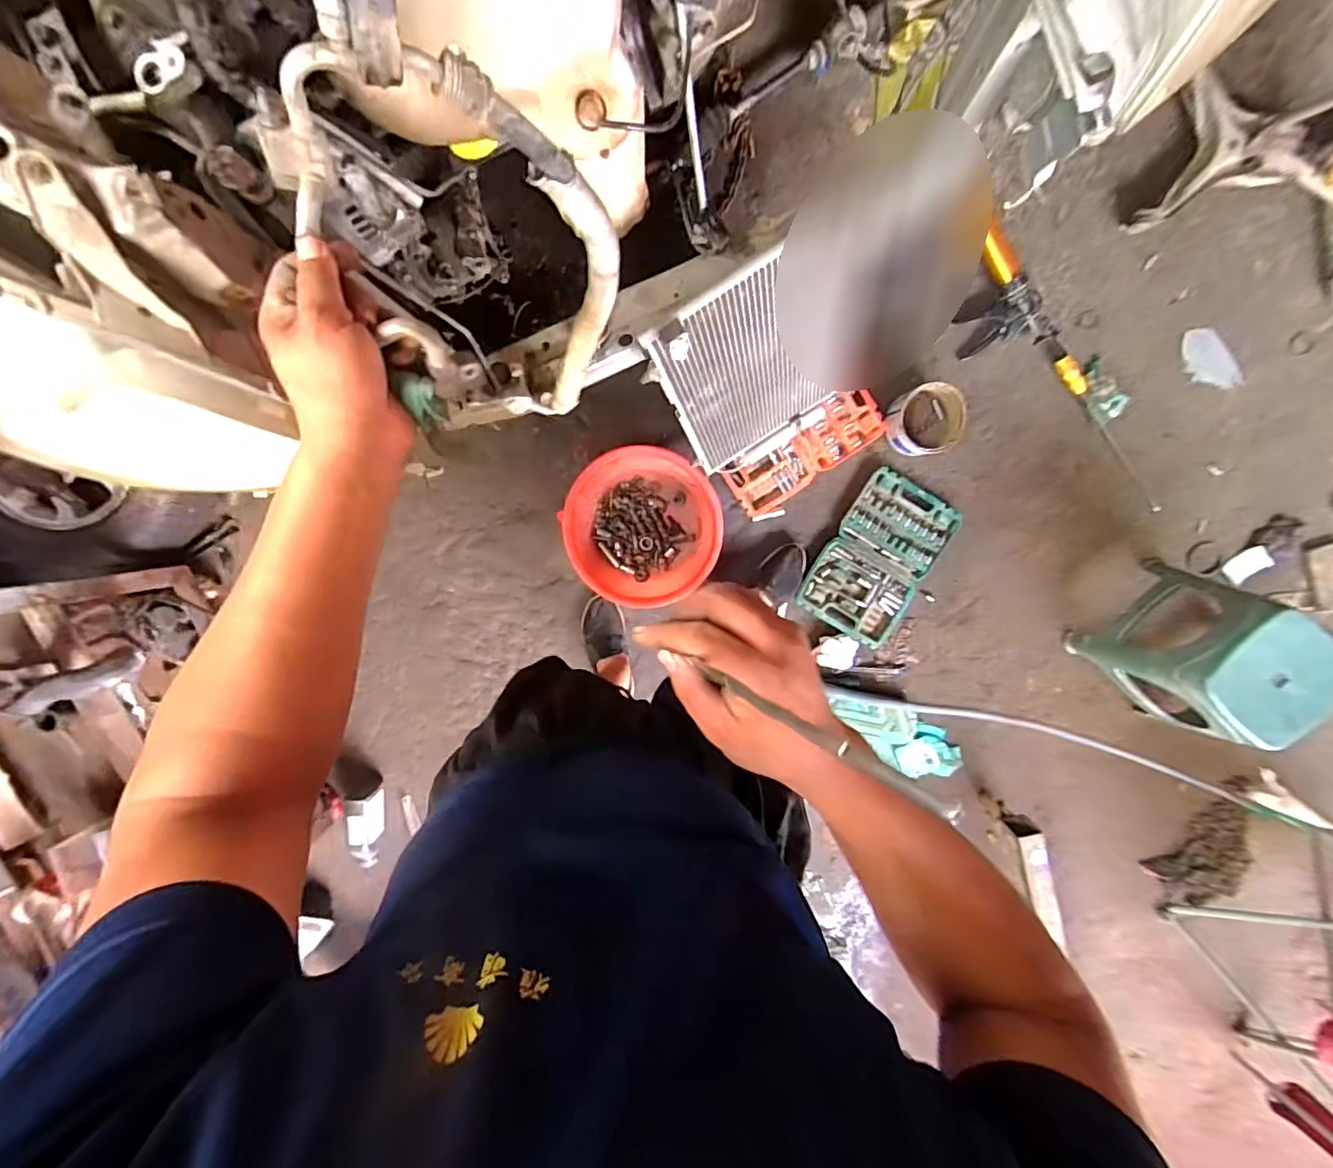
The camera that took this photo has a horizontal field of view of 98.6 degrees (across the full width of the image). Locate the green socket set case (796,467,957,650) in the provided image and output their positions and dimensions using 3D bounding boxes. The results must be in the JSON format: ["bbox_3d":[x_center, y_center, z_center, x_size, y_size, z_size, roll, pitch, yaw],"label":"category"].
[{"bbox_3d":[0.527,-0.062,1.424,0.250,0.034,0.396,29,97,-3],"label":"green socket set case"}]

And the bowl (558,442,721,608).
[{"bbox_3d":[-0.055,-0.136,1.396,0.361,0.105,0.374,0,98,1],"label":"bowl"}]

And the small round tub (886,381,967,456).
[{"bbox_3d":[0.613,-0.384,1.352,0.166,0.083,0.156,0,98,1],"label":"small round tub"}]

